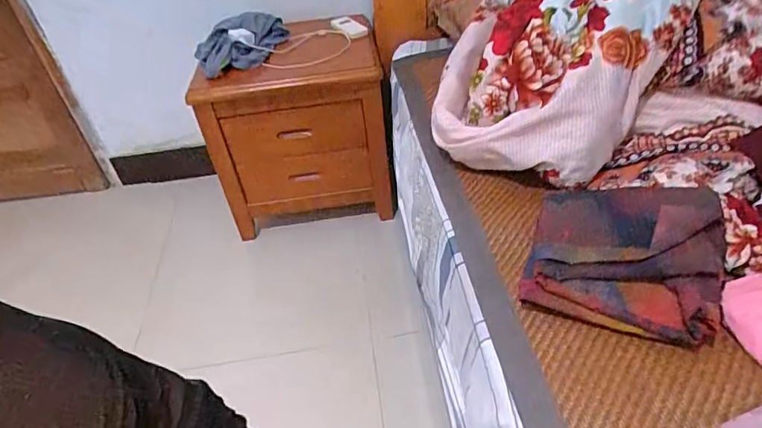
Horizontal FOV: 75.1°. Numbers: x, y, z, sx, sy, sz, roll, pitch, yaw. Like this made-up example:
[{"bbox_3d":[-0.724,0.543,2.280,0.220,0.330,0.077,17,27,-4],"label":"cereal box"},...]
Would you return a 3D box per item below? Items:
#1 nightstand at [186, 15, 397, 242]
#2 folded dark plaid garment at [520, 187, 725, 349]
[{"bbox_3d":[-0.234,-0.250,1.470,0.500,0.496,0.356,-5,42,2],"label":"nightstand"},{"bbox_3d":[0.310,0.047,0.643,0.214,0.097,0.196,12,45,19],"label":"folded dark plaid garment"}]

